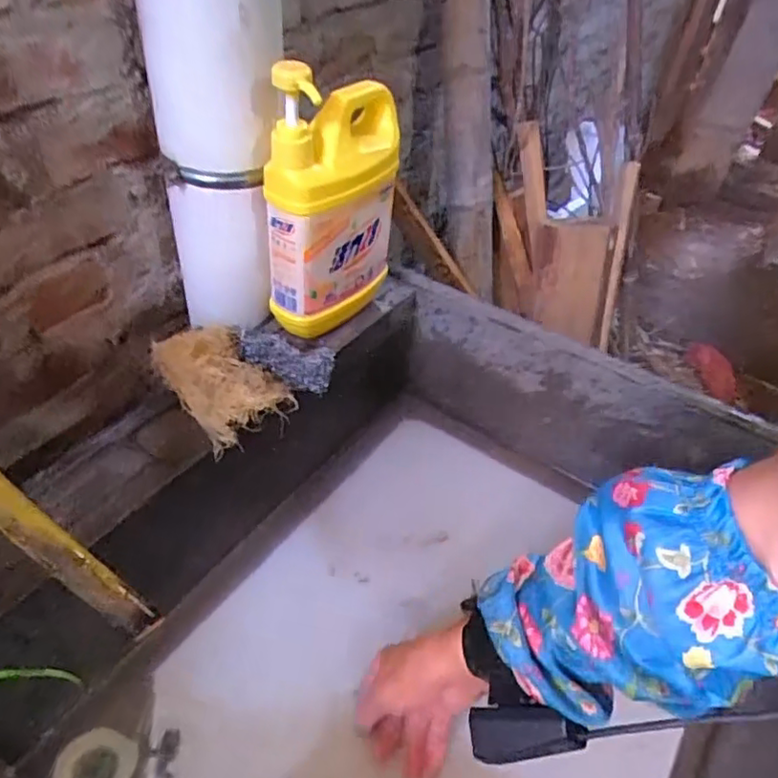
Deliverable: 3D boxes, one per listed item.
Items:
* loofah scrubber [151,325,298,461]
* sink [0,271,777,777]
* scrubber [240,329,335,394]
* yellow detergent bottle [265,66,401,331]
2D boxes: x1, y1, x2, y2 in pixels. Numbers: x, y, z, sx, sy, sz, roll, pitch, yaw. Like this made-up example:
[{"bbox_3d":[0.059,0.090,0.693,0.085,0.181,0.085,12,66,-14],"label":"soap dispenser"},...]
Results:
[{"bbox_3d":[-0.144,-0.010,0.544,0.078,0.060,0.104,-30,54,-32],"label":"loofah scrubber"},{"bbox_3d":[0.051,0.174,0.514,0.469,0.187,0.572,25,47,19],"label":"sink"},{"bbox_3d":[-0.093,-0.027,0.563,0.087,0.038,0.018,23,15,-2],"label":"scrubber"},{"bbox_3d":[-0.048,-0.174,0.568,0.055,0.232,0.130,26,47,20],"label":"yellow detergent bottle"}]

